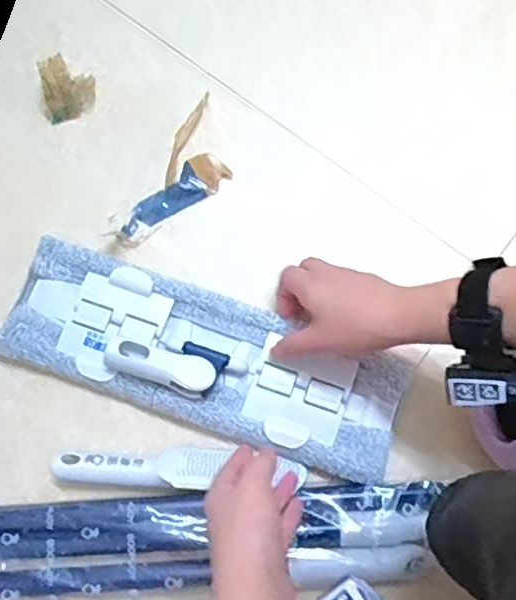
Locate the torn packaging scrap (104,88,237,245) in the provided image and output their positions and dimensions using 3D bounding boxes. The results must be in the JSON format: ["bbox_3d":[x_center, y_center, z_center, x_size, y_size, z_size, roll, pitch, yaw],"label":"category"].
[{"bbox_3d":[-0.075,-0.114,0.604,0.064,0.016,0.164,33,78,10],"label":"torn packaging scrap"}]

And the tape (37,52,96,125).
[{"bbox_3d":[-0.190,-0.208,0.611,0.058,0.055,0.035,-28,78,-5],"label":"tape"}]

